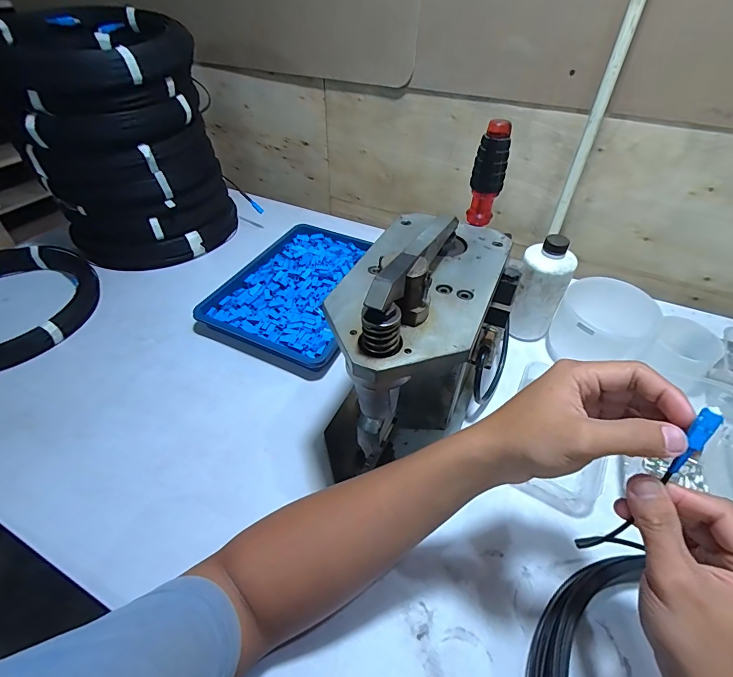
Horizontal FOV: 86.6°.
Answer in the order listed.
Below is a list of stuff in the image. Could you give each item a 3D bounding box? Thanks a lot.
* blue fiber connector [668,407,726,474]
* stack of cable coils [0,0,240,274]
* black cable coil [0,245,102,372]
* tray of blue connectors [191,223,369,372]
[{"bbox_3d":[0.198,0.063,0.234,0.010,0.048,0.008,26,22,24],"label":"blue fiber connector"},{"bbox_3d":[-0.440,-0.357,0.708,0.290,0.334,0.286,-26,51,-25],"label":"stack of cable coils"},{"bbox_3d":[-0.606,-0.063,0.631,0.305,0.065,0.288,1,45,-1],"label":"black cable coil"},{"bbox_3d":[-0.098,-0.096,0.685,0.230,0.030,0.319,20,48,18],"label":"tray of blue connectors"}]

